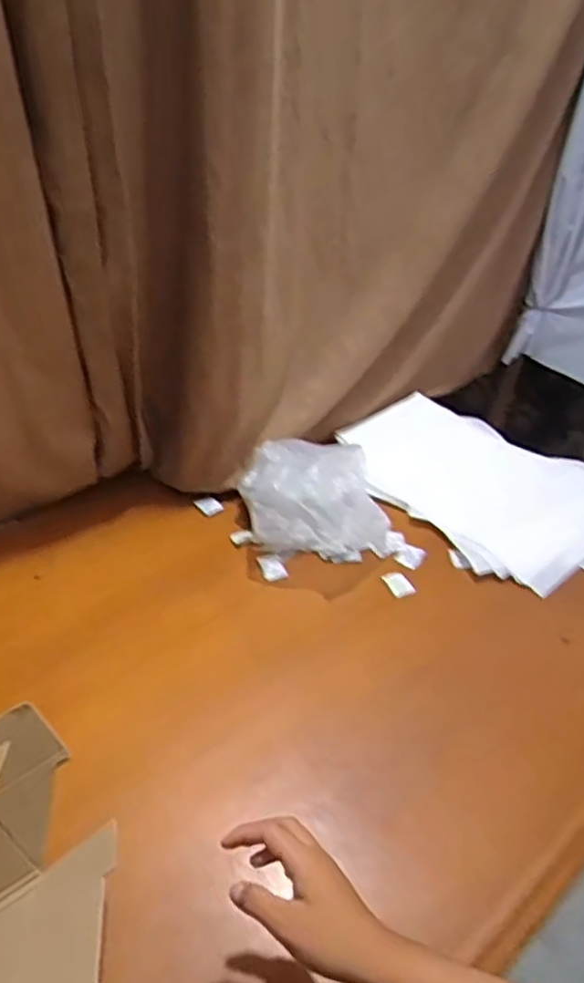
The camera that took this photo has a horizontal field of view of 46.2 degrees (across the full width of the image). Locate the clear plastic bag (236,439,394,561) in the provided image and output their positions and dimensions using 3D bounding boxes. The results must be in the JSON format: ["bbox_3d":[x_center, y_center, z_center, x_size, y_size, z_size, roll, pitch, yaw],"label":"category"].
[{"bbox_3d":[0.032,0.014,0.927,0.200,0.128,0.174,6,39,3],"label":"clear plastic bag"}]

